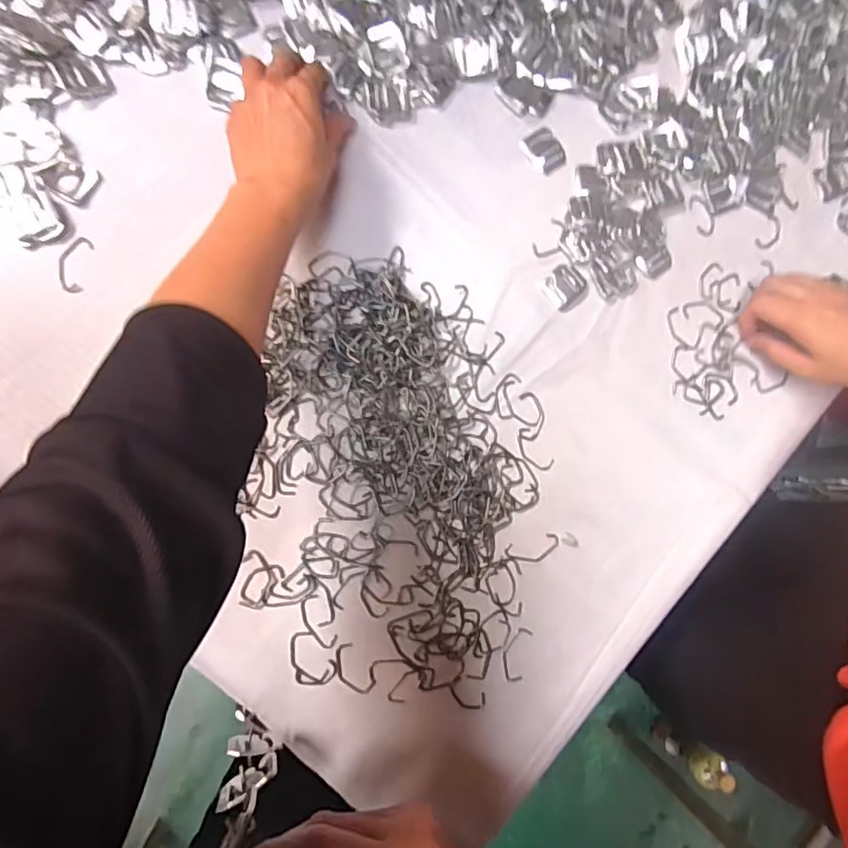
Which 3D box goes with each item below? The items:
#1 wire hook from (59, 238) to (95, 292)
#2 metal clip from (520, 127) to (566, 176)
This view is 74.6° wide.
[{"bbox_3d":[-0.260,-0.119,0.412,0.019,0.004,0.043,14,85,-8],"label":"wire hook"},{"bbox_3d":[0.103,-0.232,0.472,0.031,0.004,0.037,-39,93,-9],"label":"metal clip"}]

